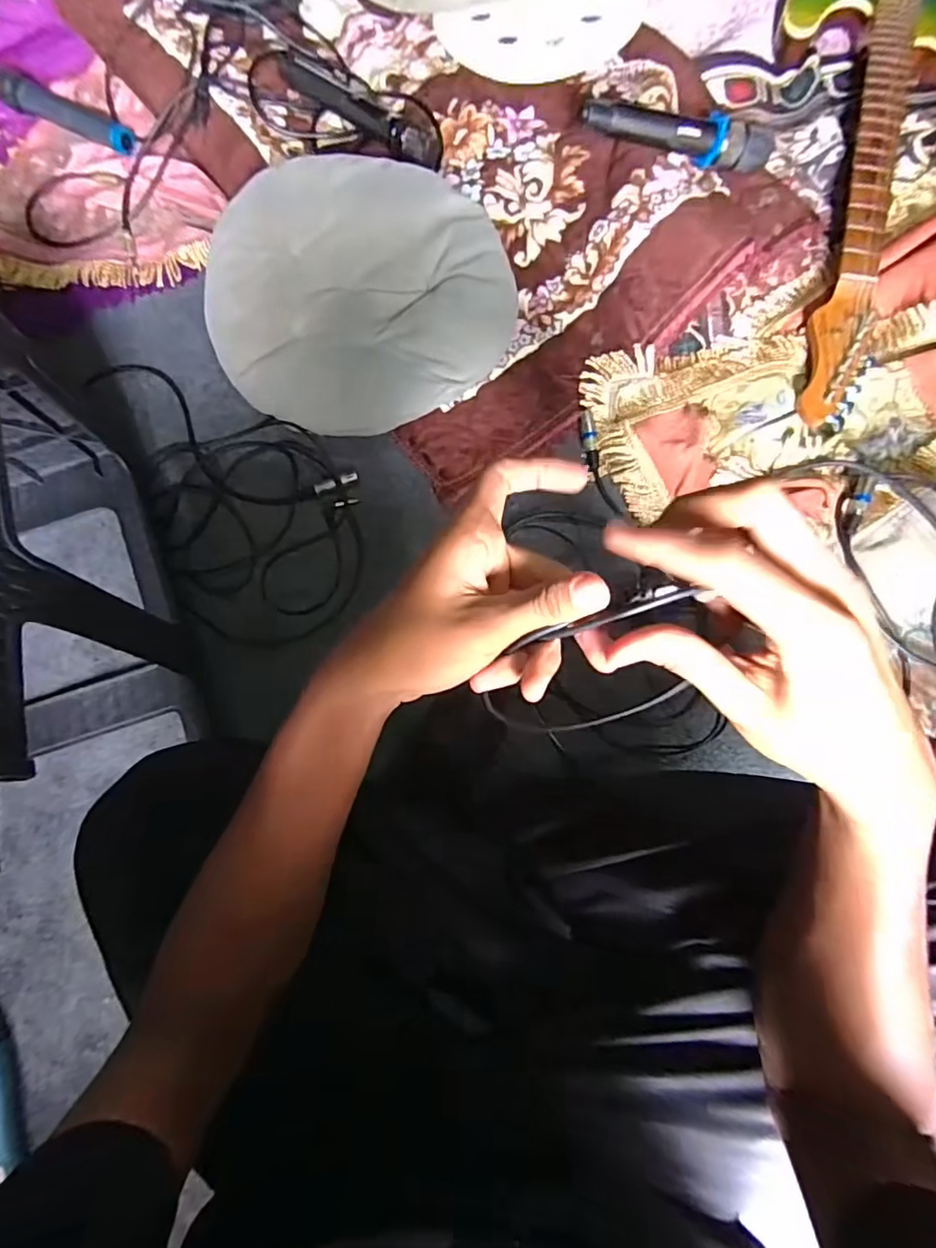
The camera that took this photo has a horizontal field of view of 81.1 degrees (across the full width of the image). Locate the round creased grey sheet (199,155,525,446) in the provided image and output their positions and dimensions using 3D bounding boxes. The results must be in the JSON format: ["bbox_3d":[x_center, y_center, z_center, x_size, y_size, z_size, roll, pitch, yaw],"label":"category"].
[{"bbox_3d":[-0.132,-0.407,0.676,0.362,0.085,0.312,-12,80,0],"label":"round creased grey sheet"}]

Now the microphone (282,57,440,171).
[{"bbox_3d":[-0.153,-0.711,0.750,0.266,0.039,0.046,37,82,10],"label":"microphone"}]

